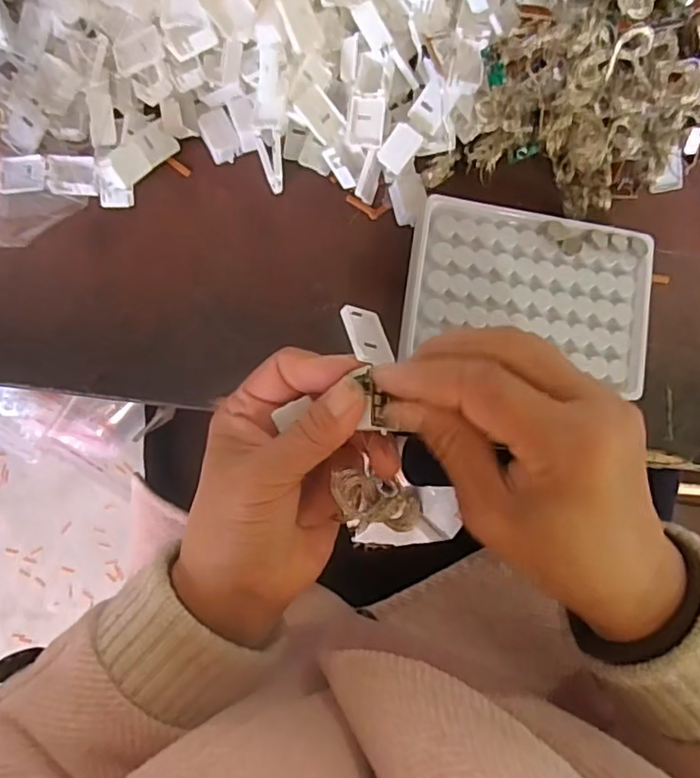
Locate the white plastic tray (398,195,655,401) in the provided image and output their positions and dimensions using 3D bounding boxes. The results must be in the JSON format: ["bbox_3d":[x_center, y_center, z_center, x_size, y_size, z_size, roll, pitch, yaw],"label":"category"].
[{"bbox_3d":[0.098,-0.054,0.338,0.130,0.033,0.085,11,83,-4],"label":"white plastic tray"}]

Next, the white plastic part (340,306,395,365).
[{"bbox_3d":[0.008,-0.023,0.256,0.022,0.004,0.030,6,55,-40],"label":"white plastic part"}]

